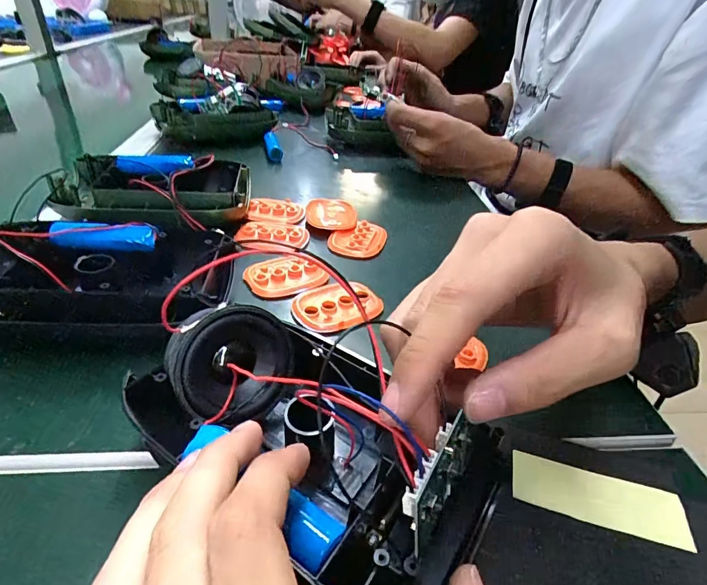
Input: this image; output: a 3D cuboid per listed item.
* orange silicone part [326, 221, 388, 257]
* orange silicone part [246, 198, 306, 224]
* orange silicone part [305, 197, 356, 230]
[{"bbox_3d":[0.004,-0.049,0.377,0.046,0.008,0.051,10,36,6],"label":"orange silicone part"},{"bbox_3d":[-0.076,-0.080,0.406,0.054,0.007,0.039,9,35,3],"label":"orange silicone part"},{"bbox_3d":[-0.021,-0.080,0.410,0.047,0.008,0.063,3,35,-4],"label":"orange silicone part"}]

